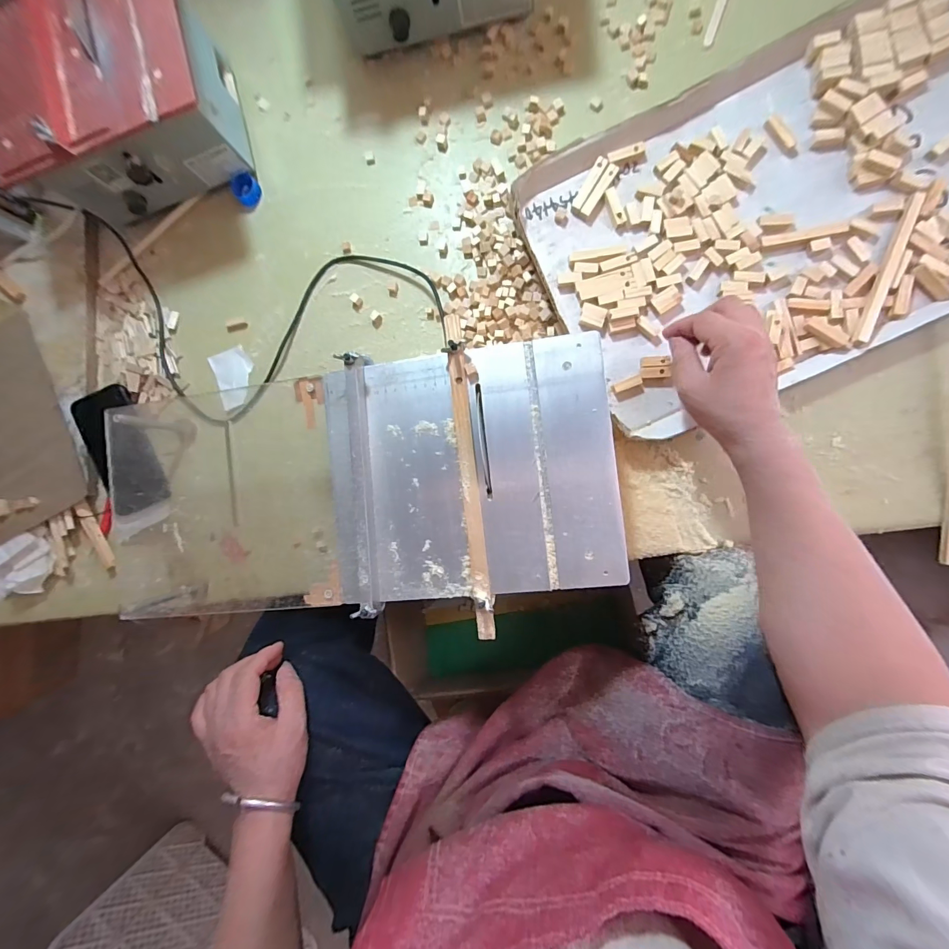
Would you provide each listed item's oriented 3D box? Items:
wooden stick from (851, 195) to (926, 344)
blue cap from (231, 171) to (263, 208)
[{"bbox_3d":[0.404,-0.201,0.389,0.015,0.011,0.157,21,93,9],"label":"wooden stick"},{"bbox_3d":[-0.290,-0.362,0.508,0.034,0.023,0.031,0,90,9],"label":"blue cap"}]

